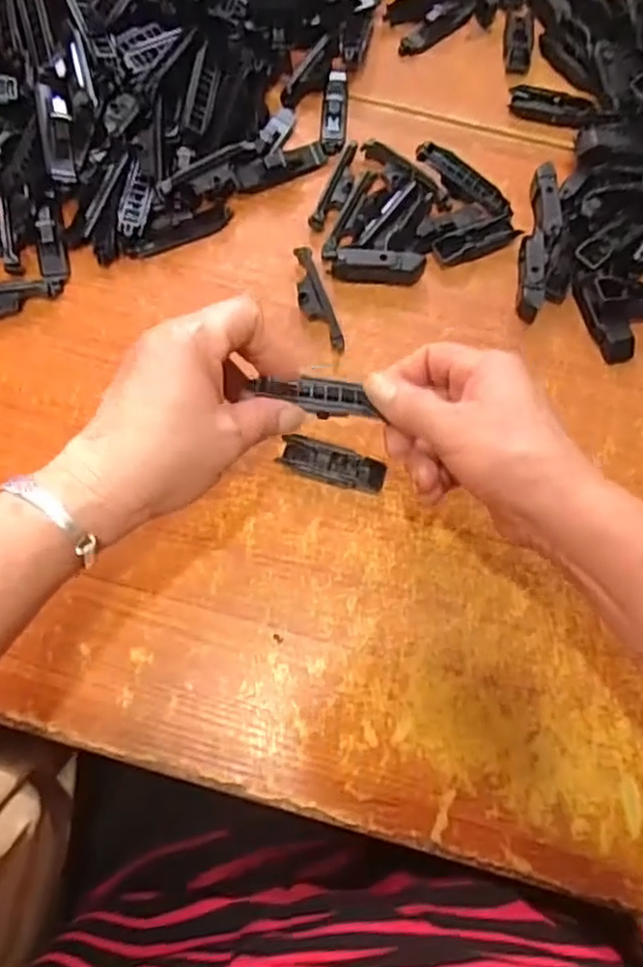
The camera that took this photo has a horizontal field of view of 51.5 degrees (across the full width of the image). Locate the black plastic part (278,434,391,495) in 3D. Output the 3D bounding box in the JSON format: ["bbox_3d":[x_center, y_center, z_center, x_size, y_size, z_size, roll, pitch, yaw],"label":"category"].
[{"bbox_3d":[0.007,-0.012,0.418,0.066,0.014,0.021,17,71,4],"label":"black plastic part"}]

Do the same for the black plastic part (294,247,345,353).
[{"bbox_3d":[-0.004,-0.128,0.457,0.021,0.012,0.082,-19,73,-8],"label":"black plastic part"}]

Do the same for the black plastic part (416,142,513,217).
[{"bbox_3d":[0.105,-0.221,0.487,0.080,0.013,0.015,35,73,-5],"label":"black plastic part"}]

